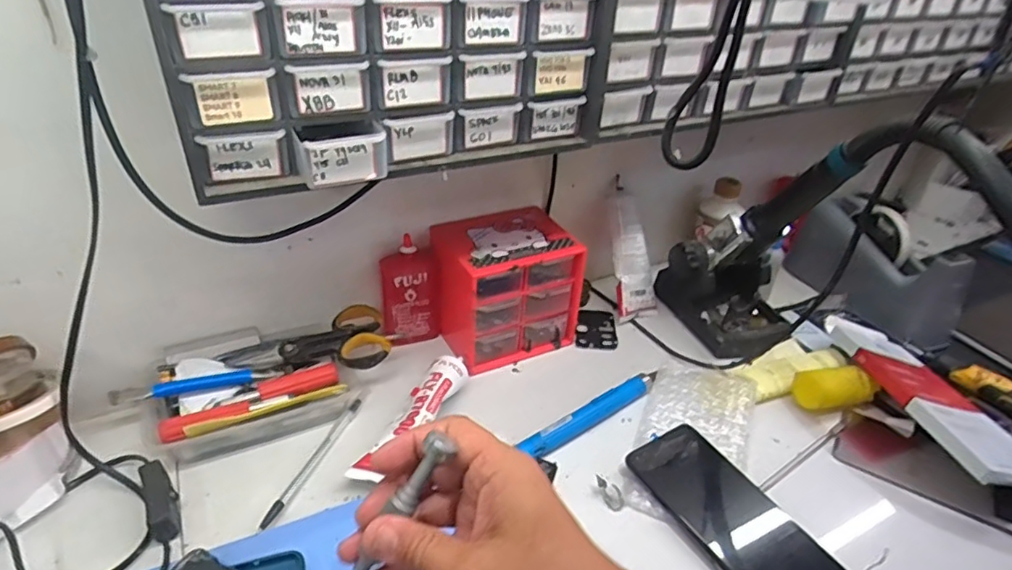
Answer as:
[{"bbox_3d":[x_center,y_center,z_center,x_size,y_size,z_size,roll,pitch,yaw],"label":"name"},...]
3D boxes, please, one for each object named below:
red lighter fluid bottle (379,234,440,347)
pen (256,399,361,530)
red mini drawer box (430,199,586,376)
[{"bbox_3d":[-0.095,0.010,0.579,0.055,0.115,0.026,-13,37,-23],"label":"red lighter fluid bottle"},{"bbox_3d":[-0.156,0.139,0.470,0.011,0.012,0.136,12,35,12],"label":"pen"},{"bbox_3d":[-0.004,0.000,0.598,0.125,0.120,0.108,-16,39,-27],"label":"red mini drawer box"}]

